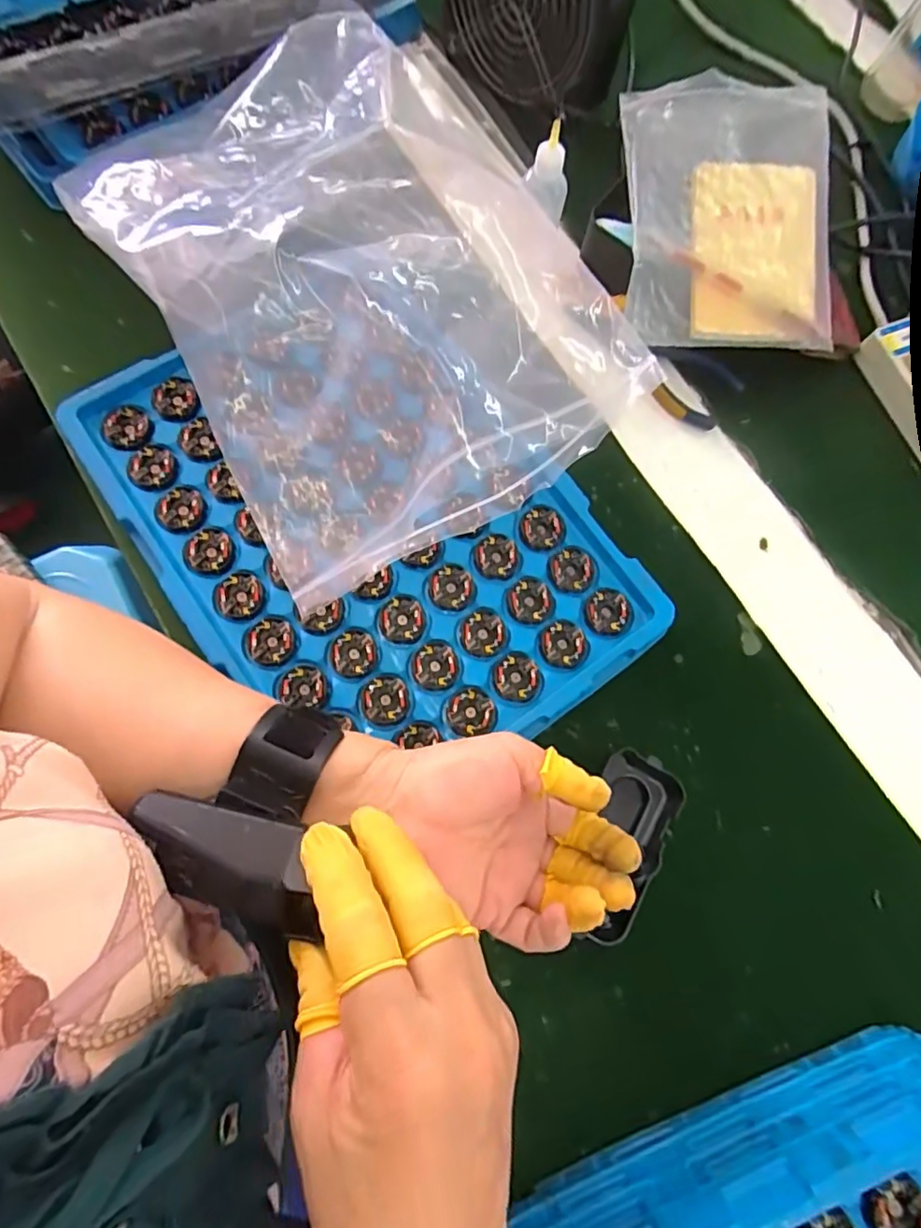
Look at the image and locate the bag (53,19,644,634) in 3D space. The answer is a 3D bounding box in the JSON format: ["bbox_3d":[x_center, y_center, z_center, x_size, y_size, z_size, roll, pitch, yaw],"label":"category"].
[{"bbox_3d":[-0.084,-0.230,0.401,0.253,0.082,0.372,-29,79,-10],"label":"bag"}]

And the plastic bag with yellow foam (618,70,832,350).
[{"bbox_3d":[0.191,-0.289,0.419,0.141,0.021,0.194,1,84,-2],"label":"plastic bag with yellow foam"}]

